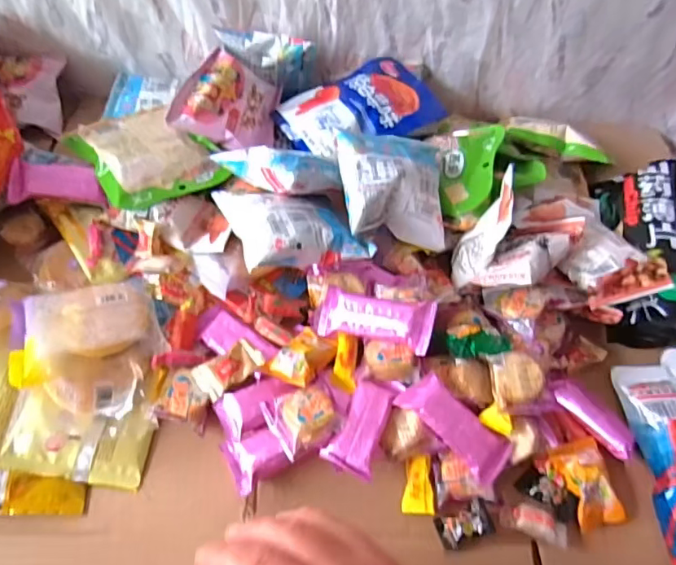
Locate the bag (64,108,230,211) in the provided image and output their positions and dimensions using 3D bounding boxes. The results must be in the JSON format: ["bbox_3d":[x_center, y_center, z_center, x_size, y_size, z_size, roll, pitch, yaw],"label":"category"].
[{"bbox_3d":[-0.199,-0.134,0.553,0.121,0.045,0.154,-32,60,-23],"label":"bag"}]

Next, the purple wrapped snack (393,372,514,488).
[{"bbox_3d":[0.096,0.115,0.422,0.095,0.018,0.040,41,61,9],"label":"purple wrapped snack"}]

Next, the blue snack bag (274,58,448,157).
[{"bbox_3d":[0.031,-0.203,0.606,0.179,0.035,0.115,-28,58,-21],"label":"blue snack bag"}]

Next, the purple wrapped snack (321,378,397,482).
[{"bbox_3d":[0.018,0.119,0.430,0.039,0.021,0.075,16,54,11],"label":"purple wrapped snack"}]

